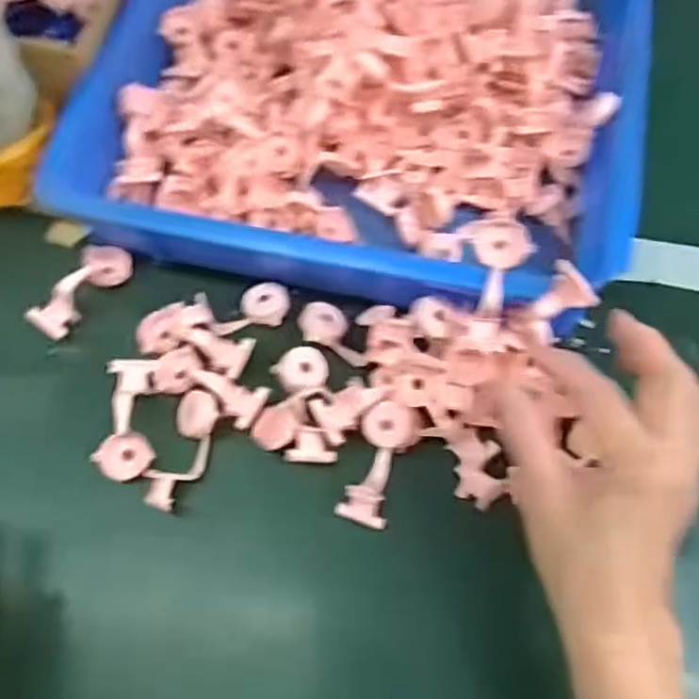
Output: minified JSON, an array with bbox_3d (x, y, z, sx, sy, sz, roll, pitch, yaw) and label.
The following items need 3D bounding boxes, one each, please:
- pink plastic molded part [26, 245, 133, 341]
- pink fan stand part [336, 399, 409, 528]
[{"bbox_3d":[-0.183,-0.042,0.492,0.030,0.023,0.077,35,68,15],"label":"pink plastic molded part"},{"bbox_3d":[0.016,0.069,0.440,0.028,0.019,0.074,16,87,4],"label":"pink fan stand part"}]

